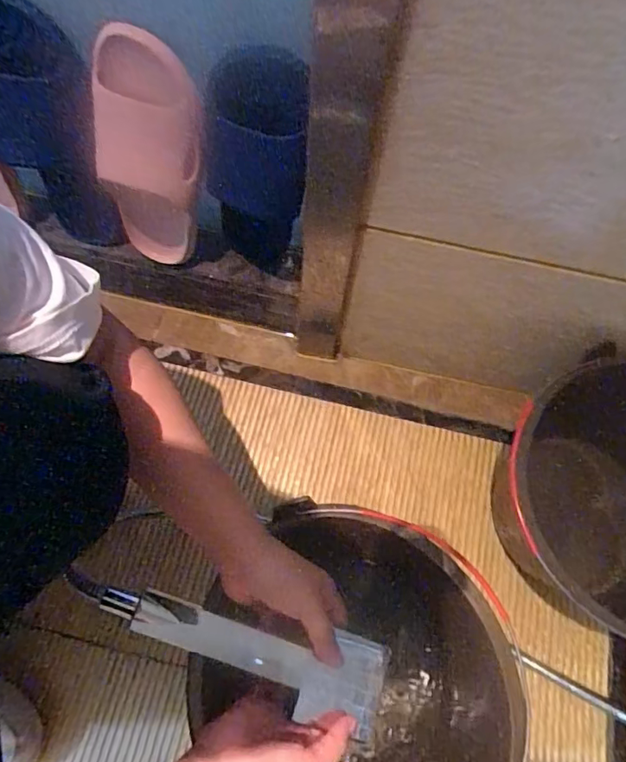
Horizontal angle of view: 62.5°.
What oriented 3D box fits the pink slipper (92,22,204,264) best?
[{"bbox_3d":[-0.161,-0.216,0.533,0.111,0.242,0.073,8,68,0],"label":"pink slipper"}]

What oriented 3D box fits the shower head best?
[{"bbox_3d":[-0.052,0.222,0.423,0.243,0.031,0.077,22,69,-2],"label":"shower head"}]

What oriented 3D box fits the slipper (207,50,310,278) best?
[{"bbox_3d":[-0.056,-0.209,0.519,0.099,0.248,0.056,6,68,-1],"label":"slipper"}]

